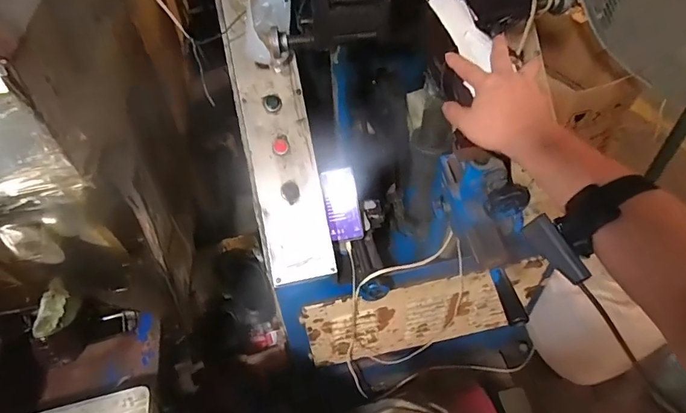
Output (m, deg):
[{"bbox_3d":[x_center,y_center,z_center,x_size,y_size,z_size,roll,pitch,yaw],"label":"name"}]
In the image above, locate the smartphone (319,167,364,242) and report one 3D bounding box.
[{"bbox_3d":[-0.001,-0.004,0.950,0.074,0.013,0.151,-11,86,-2],"label":"smartphone"}]

